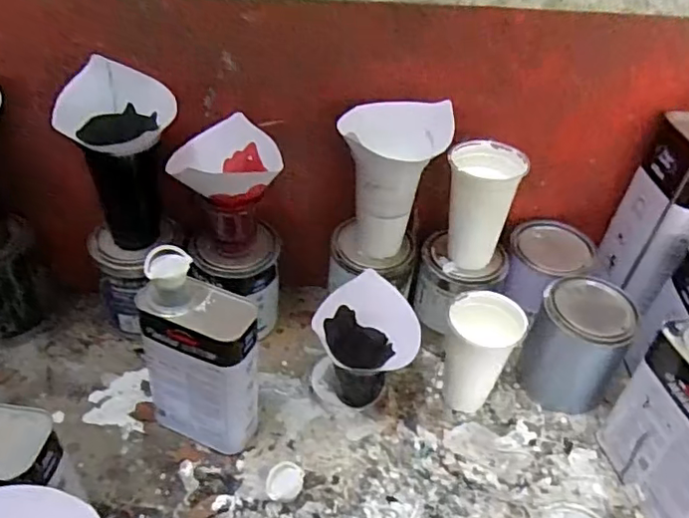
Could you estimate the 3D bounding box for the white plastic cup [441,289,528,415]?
[{"bbox_3d":[0.154,0.117,0.696,0.082,0.145,0.085,17,43,12],"label":"white plastic cup"}]

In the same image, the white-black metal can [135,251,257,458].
[{"bbox_3d":[-0.146,0.101,0.612,0.114,0.221,0.075,20,44,16],"label":"white-black metal can"}]

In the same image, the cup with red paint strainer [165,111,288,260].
[{"bbox_3d":[-0.135,-0.080,0.689,0.112,0.134,0.092,-5,43,-12],"label":"cup with red paint strainer"}]

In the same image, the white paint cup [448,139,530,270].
[{"bbox_3d":[0.157,-0.066,0.702,0.080,0.132,0.081,3,42,-3],"label":"white paint cup"}]

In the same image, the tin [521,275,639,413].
[{"bbox_3d":[0.278,0.102,0.710,0.109,0.138,0.095,24,45,19],"label":"tin"}]

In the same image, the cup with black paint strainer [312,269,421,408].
[{"bbox_3d":[0.020,0.103,0.692,0.110,0.132,0.101,-12,45,-18],"label":"cup with black paint strainer"}]

